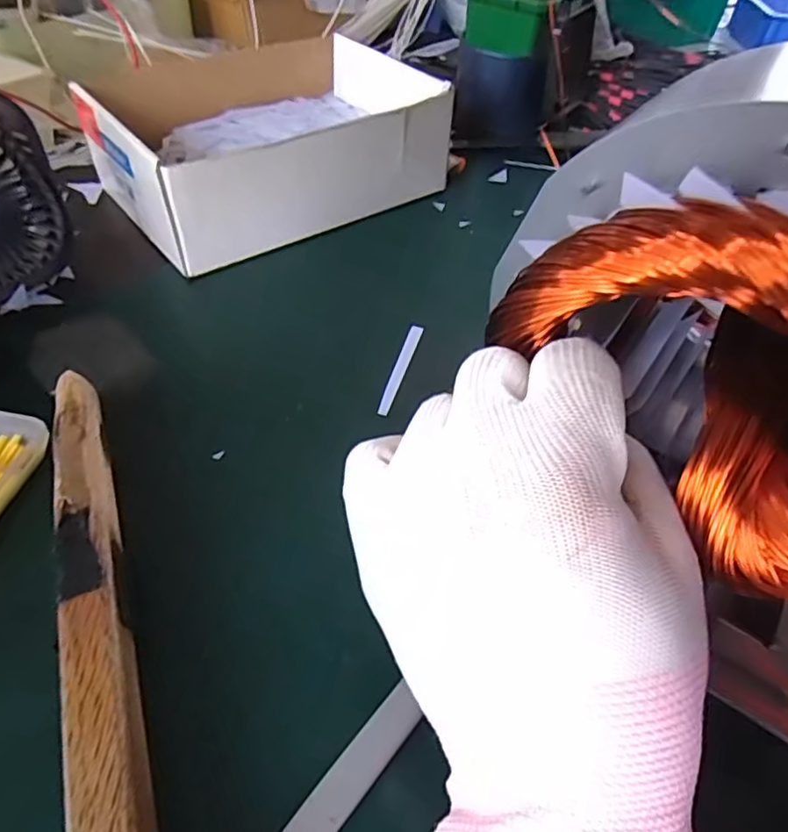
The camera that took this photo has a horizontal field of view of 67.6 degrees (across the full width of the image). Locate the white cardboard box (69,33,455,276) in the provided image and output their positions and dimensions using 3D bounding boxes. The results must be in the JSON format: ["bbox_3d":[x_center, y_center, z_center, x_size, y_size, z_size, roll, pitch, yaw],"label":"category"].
[{"bbox_3d":[-0.098,-0.225,0.460,0.237,0.069,0.191,-28,56,-27],"label":"white cardboard box"}]

